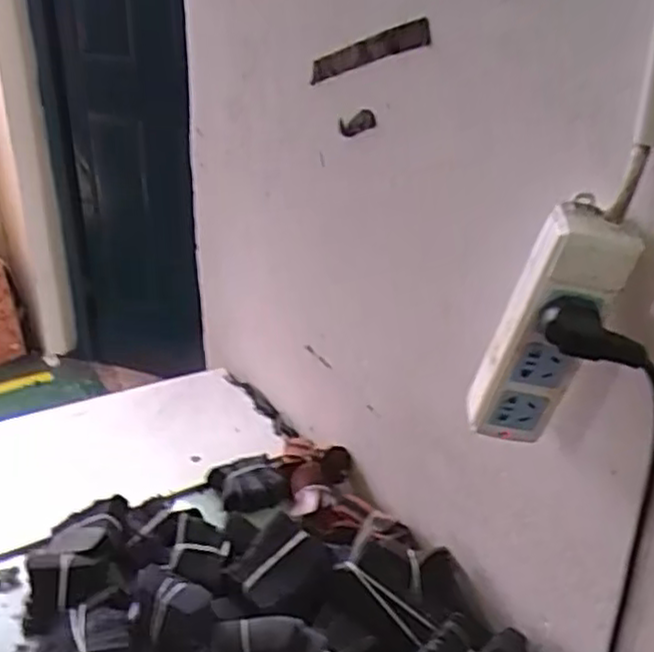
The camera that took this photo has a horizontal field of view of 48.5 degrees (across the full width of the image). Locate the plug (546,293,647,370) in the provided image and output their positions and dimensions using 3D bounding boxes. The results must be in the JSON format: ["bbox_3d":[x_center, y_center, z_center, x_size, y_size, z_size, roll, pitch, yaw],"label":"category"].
[{"bbox_3d":[0.160,0.002,0.432,0.056,0.030,0.027,3,27,3],"label":"plug"}]

